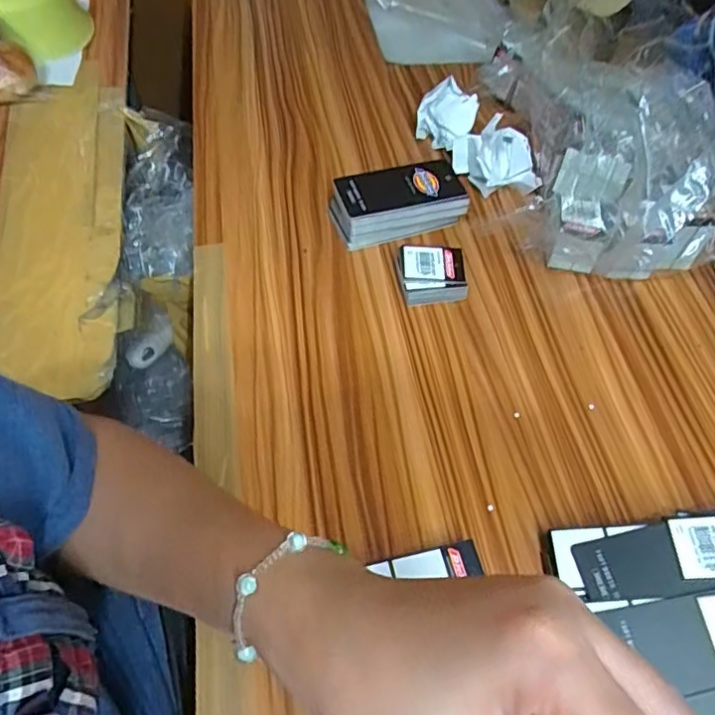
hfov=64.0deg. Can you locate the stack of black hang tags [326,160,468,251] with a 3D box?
[{"bbox_3d":[0.034,-0.137,0.507,0.111,0.042,0.054,-14,60,-13],"label":"stack of black hang tags"}]

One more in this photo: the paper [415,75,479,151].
[{"bbox_3d":[0.086,-0.234,0.569,0.056,0.055,0.048,34,61,16],"label":"paper"}]

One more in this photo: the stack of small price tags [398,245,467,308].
[{"bbox_3d":[0.062,-0.067,0.478,0.053,0.027,0.046,-5,58,-8],"label":"stack of small price tags"}]

